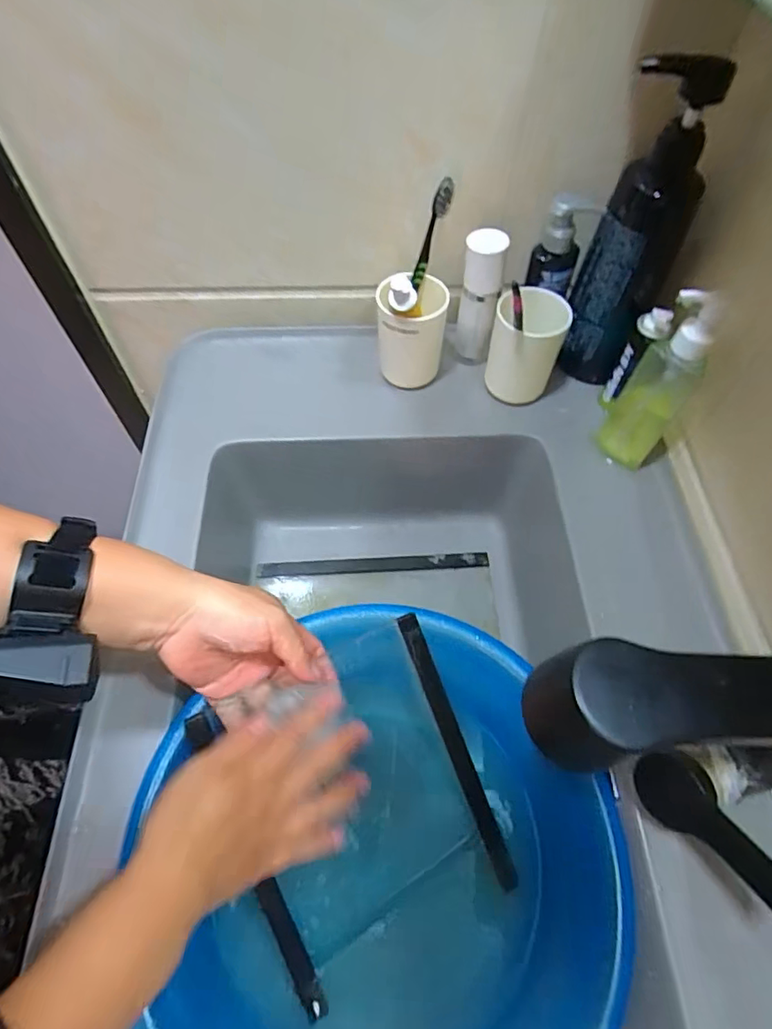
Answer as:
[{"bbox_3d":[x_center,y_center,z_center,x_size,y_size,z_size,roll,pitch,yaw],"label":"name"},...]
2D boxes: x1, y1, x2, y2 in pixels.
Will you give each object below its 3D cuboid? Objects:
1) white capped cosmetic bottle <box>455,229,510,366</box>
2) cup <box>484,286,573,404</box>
[{"bbox_3d":[0.087,-0.203,0.512,0.036,0.139,0.034,8,59,4],"label":"white capped cosmetic bottle"},{"bbox_3d":[0.130,-0.158,0.509,0.062,0.101,0.060,0,59,-1],"label":"cup"}]

